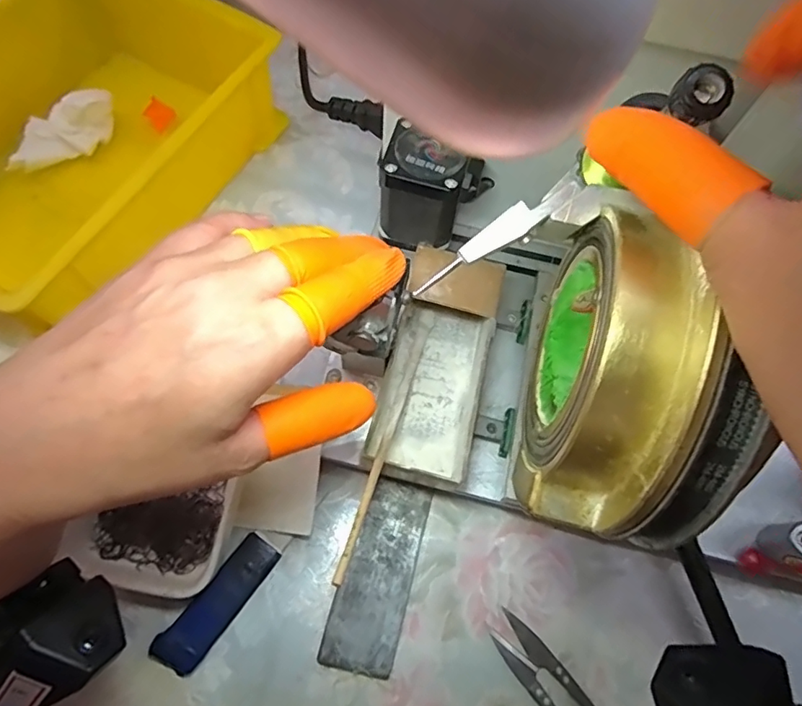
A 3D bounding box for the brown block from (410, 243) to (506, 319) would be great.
[{"bbox_3d":[0.032,-0.041,0.300,0.051,0.009,0.037,13,69,-3],"label":"brown block"}]

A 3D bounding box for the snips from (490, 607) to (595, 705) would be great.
[{"bbox_3d":[0.085,0.179,0.268,0.022,0.010,0.098,-38,74,-17],"label":"snips"}]

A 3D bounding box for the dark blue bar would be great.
[{"bbox_3d":[-0.096,0.132,0.281,0.023,0.012,0.072,37,70,12],"label":"dark blue bar"}]

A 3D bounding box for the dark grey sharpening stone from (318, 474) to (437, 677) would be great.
[{"bbox_3d":[-0.011,0.118,0.289,0.037,0.008,0.097,16,67,4],"label":"dark grey sharpening stone"}]

